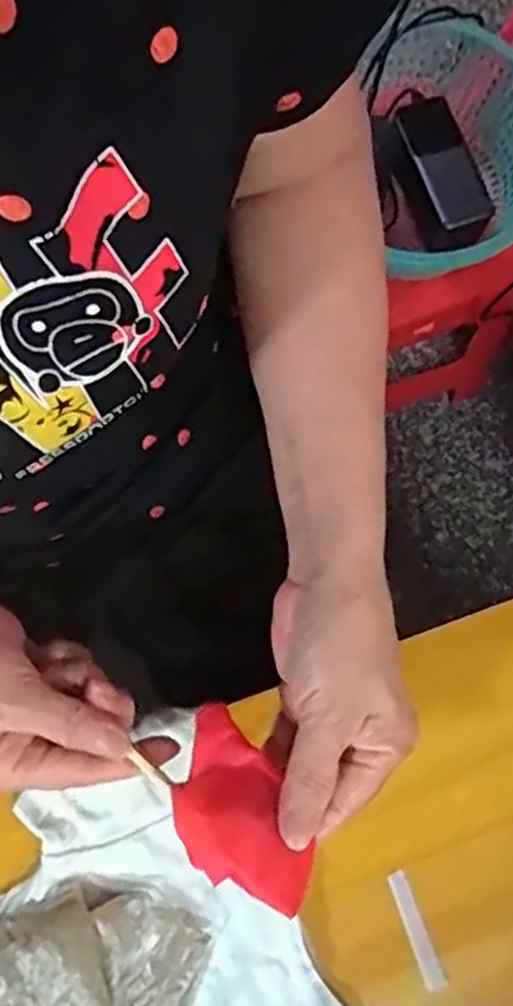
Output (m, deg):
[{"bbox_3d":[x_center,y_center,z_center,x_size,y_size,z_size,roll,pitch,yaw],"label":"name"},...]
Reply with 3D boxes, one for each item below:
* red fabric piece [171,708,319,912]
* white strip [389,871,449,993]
[{"bbox_3d":[-0.012,0.136,0.335,0.045,0.015,0.092,-25,53,-5],"label":"red fabric piece"},{"bbox_3d":[0.085,0.227,0.400,0.010,0.005,0.059,-19,80,-4],"label":"white strip"}]

